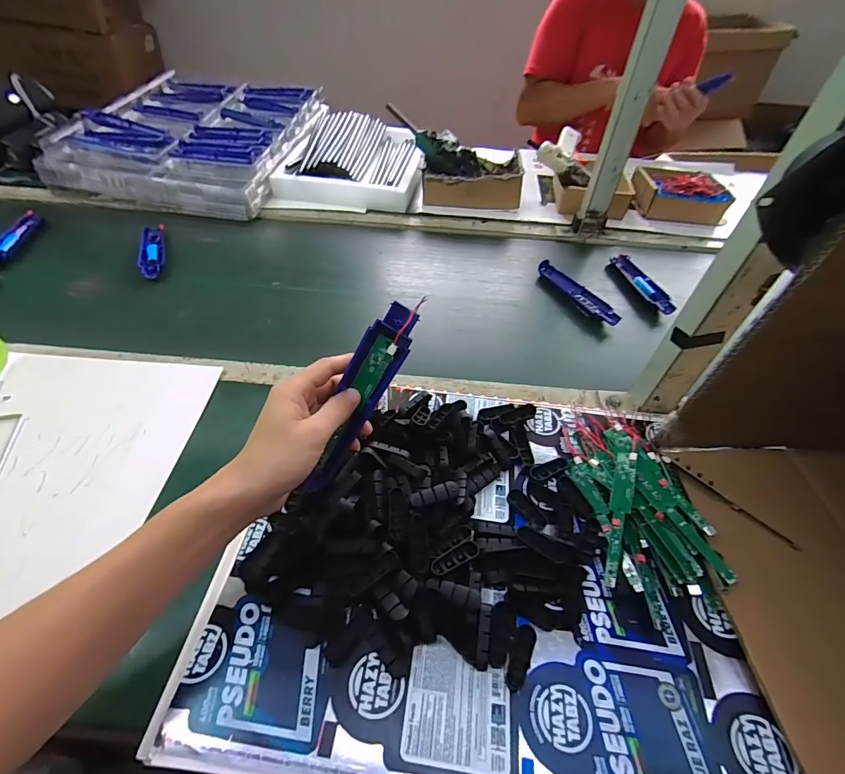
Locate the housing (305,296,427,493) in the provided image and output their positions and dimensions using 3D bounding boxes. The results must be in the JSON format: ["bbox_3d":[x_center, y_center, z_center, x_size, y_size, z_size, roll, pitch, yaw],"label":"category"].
[{"bbox_3d":[-0.053,0.009,0.361,0.033,0.186,0.021,31,10,26],"label":"housing"}]

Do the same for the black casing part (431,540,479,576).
[{"bbox_3d":[0.030,0.154,0.375,0.048,0.005,0.015,-22,54,-22],"label":"black casing part"}]

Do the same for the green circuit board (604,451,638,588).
[{"bbox_3d":[0.192,0.124,0.408,0.021,0.006,0.138,-4,46,40],"label":"green circuit board"}]

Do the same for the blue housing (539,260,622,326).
[{"bbox_3d":[0.262,-0.161,0.702,0.040,0.017,0.180,-19,52,-20],"label":"blue housing"}]

